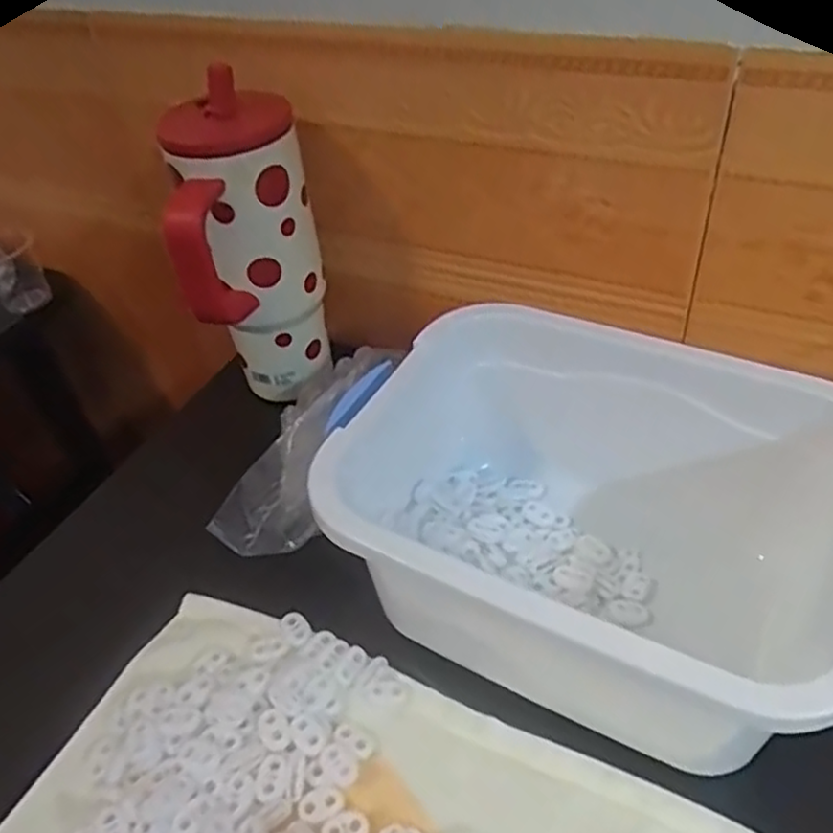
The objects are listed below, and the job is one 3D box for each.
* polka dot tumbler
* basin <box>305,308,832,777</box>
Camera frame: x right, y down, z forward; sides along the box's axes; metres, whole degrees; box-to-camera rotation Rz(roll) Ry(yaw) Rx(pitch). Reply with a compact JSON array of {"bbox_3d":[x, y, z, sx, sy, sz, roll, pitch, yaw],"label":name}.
[{"bbox_3d":[-0.109,-0.104,0.505,0.082,0.208,0.115,-9,44,-2],"label":"polka dot tumbler"},{"bbox_3d":[0.096,0.051,0.387,0.251,0.115,0.197,19,50,25],"label":"basin"}]

